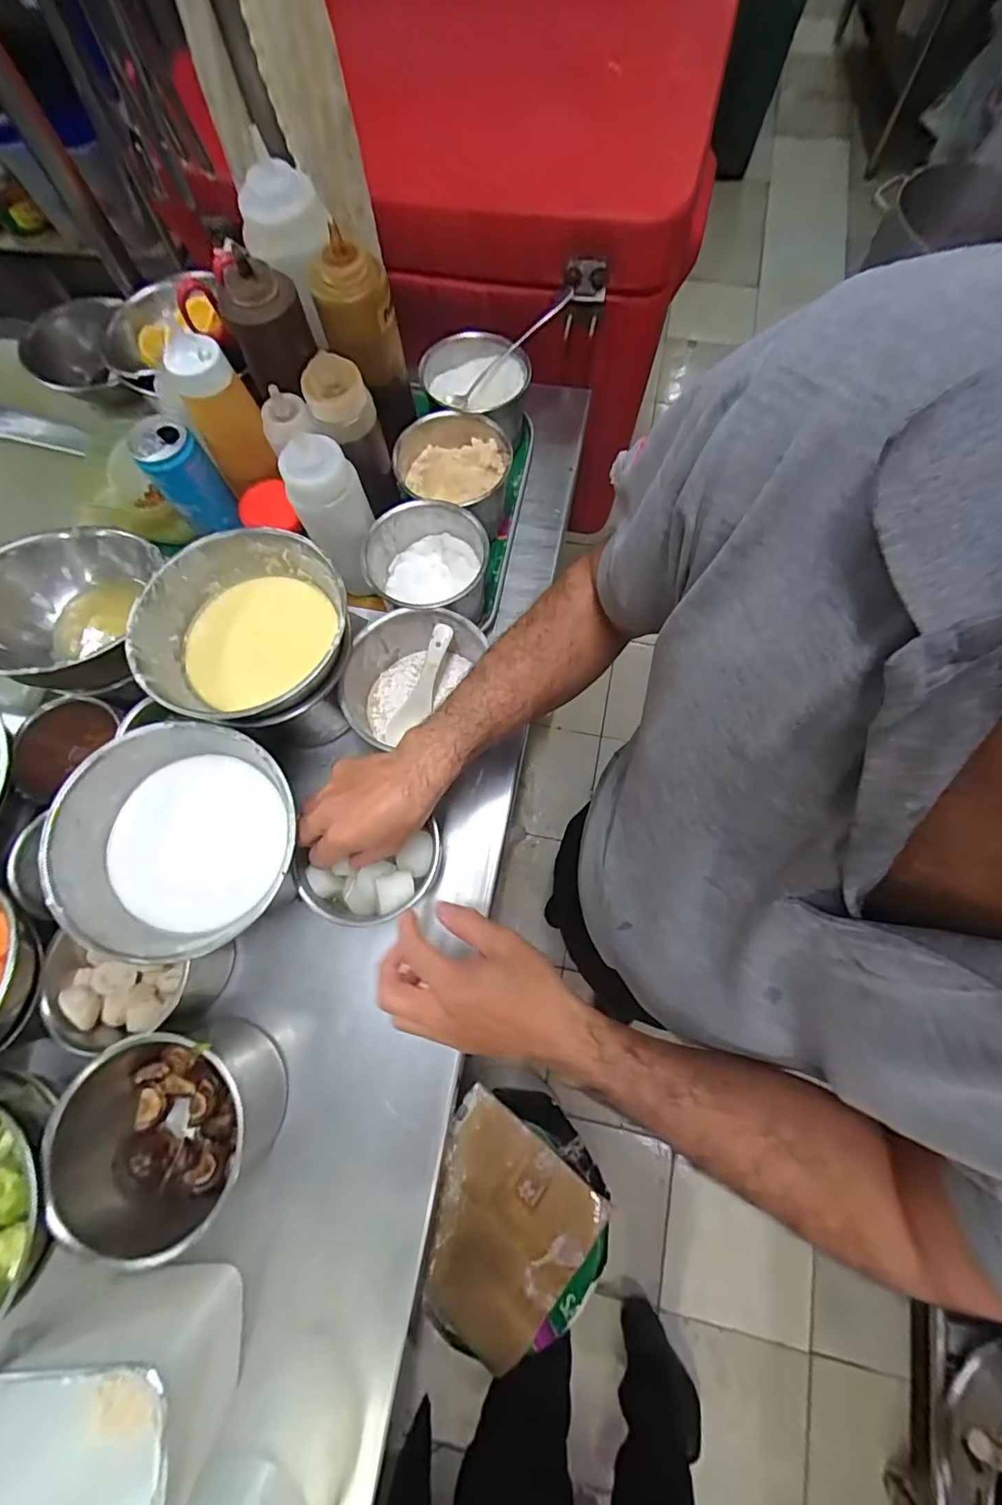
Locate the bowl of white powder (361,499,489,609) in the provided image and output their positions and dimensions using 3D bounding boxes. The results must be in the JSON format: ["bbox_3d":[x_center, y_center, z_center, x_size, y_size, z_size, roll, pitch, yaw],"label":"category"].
[{"bbox_3d":[-0.072,-0.179,0.523,0.118,0.088,0.115,-1,73,2],"label":"bowl of white powder"}]

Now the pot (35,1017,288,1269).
[{"bbox_3d":[-0.248,0.286,0.402,0.124,0.106,0.135,-1,73,2],"label":"pot"}]

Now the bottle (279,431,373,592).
[{"bbox_3d":[-0.150,-0.221,0.496,0.052,0.157,0.054,-1,73,2],"label":"bottle"}]

